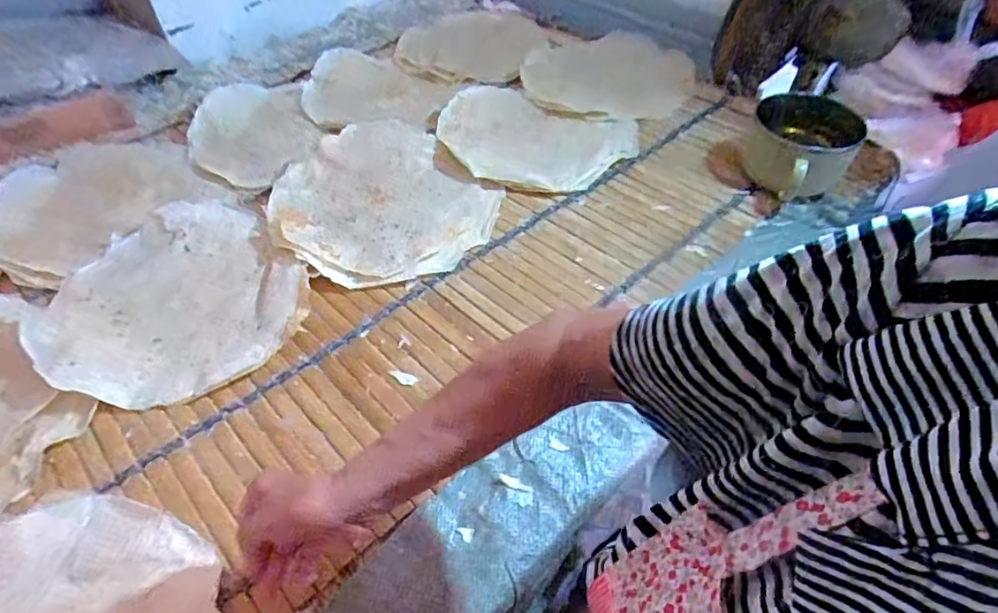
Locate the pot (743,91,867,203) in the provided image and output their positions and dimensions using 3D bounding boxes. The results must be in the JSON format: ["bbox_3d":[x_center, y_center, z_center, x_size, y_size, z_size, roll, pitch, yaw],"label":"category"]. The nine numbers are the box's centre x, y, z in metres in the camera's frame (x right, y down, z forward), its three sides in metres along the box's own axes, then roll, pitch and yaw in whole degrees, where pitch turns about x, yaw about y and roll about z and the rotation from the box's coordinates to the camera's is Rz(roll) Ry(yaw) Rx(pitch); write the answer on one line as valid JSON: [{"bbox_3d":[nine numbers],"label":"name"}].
[{"bbox_3d":[0.442,-0.228,0.788,0.146,0.114,0.130,15,51,10],"label":"pot"}]

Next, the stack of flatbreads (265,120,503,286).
[{"bbox_3d":[-0.173,-0.157,0.765,0.287,0.029,0.332,-34,59,-26],"label":"stack of flatbreads"}]

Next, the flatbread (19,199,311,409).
[{"bbox_3d":[-0.402,-0.013,0.655,0.279,0.023,0.303,1,50,-1],"label":"flatbread"}]

